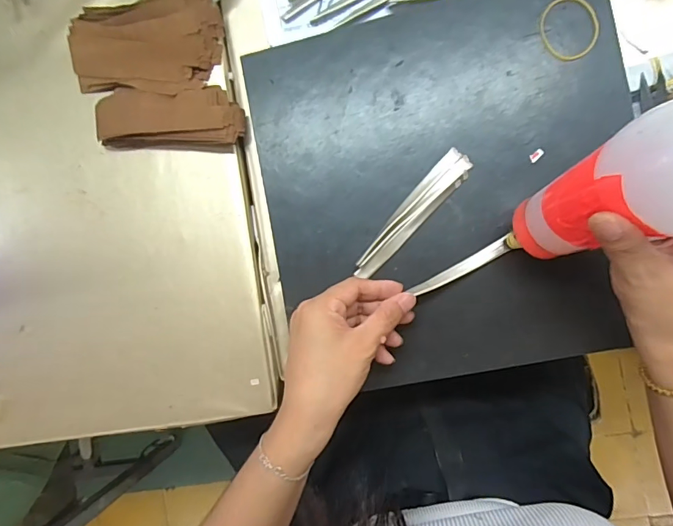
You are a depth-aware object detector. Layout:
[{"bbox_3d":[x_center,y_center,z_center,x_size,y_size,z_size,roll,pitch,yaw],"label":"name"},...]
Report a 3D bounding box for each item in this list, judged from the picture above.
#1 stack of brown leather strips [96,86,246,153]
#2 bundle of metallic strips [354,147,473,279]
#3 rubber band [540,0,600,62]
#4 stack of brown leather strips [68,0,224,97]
[{"bbox_3d":[-0.151,-0.130,0.394,0.133,0.024,0.054,0,90,7],"label":"stack of brown leather strips"},{"bbox_3d":[0.060,-0.040,0.358,0.027,0.007,0.126,44,95,5],"label":"bundle of metallic strips"},{"bbox_3d":[0.185,-0.187,0.345,0.043,0.004,0.051,-19,87,6],"label":"rubber band"},{"bbox_3d":[-0.175,-0.201,0.395,0.132,0.030,0.092,9,91,7],"label":"stack of brown leather strips"}]

